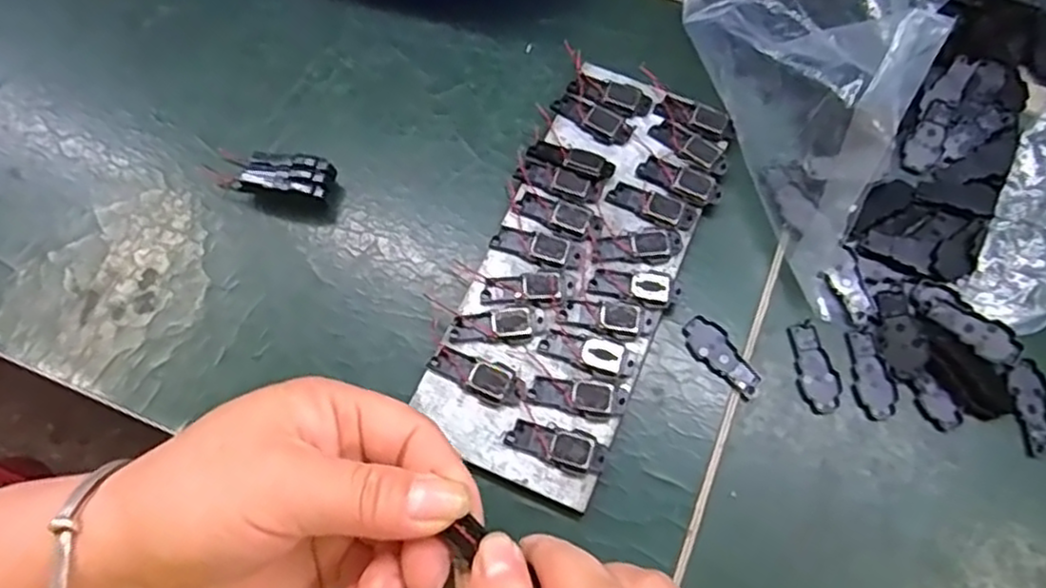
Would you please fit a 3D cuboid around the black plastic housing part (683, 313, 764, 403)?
[{"bbox_3d":[0.083,0.027,0.298,0.017,0.004,0.039,-32,72,-12],"label":"black plastic housing part"}]

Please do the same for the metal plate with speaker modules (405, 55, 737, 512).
[{"bbox_3d":[0.026,-0.014,0.309,0.079,0.011,0.191,23,70,8],"label":"metal plate with speaker modules"}]

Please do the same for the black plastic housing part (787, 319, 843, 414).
[{"bbox_3d":[0.123,0.030,0.297,0.016,0.004,0.038,-8,69,-3],"label":"black plastic housing part"}]

